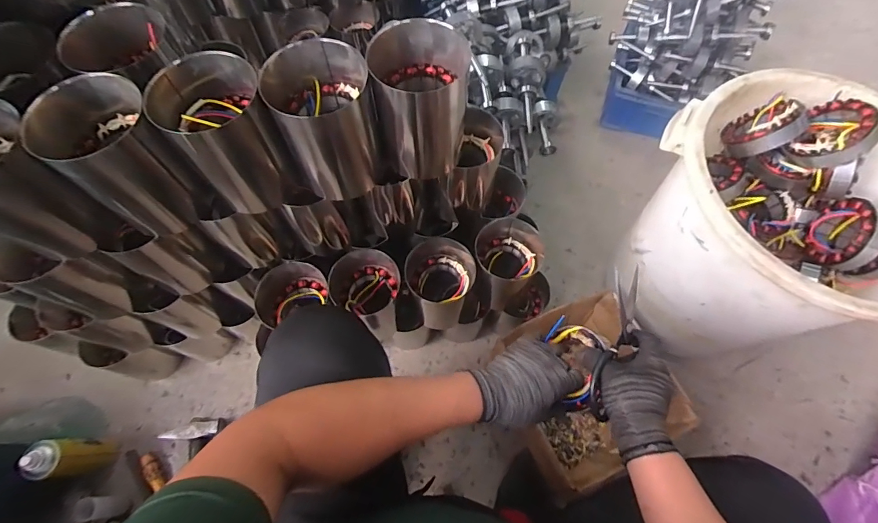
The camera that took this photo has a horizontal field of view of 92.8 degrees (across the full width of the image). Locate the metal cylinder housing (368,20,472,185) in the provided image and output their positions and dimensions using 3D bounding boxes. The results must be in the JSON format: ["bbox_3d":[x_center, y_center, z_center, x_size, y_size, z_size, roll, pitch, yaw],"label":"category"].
[{"bbox_3d":[-0.027,-0.207,0.570,0.119,0.185,0.108,-5,66,-2],"label":"metal cylinder housing"}]

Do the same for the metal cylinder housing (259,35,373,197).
[{"bbox_3d":[-0.143,-0.177,0.552,0.120,0.168,0.121,13,66,6],"label":"metal cylinder housing"}]

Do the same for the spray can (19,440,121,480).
[{"bbox_3d":[-0.676,0.362,0.773,0.052,0.161,0.059,0,67,-1],"label":"spray can"}]

